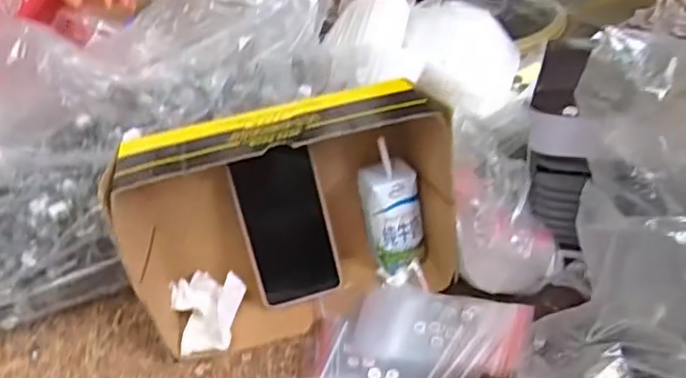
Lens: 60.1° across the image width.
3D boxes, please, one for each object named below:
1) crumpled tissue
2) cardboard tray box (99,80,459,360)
[{"bbox_3d":[-0.123,0.112,0.553,0.065,0.053,0.088,-15,35,-10],"label":"crumpled tissue"},{"bbox_3d":[-0.048,0.021,0.542,0.280,0.181,0.115,-14,34,-8],"label":"cardboard tray box"}]

